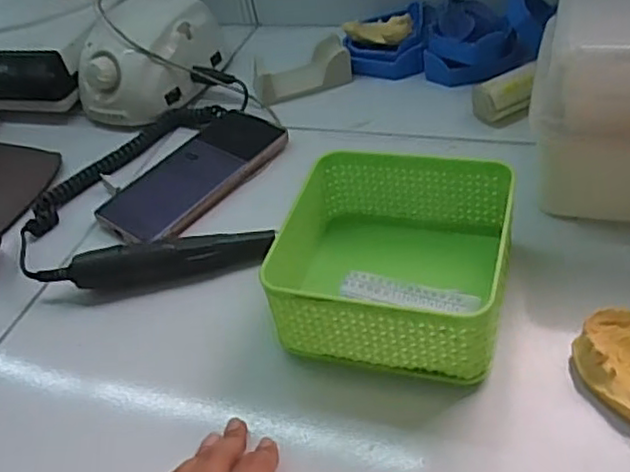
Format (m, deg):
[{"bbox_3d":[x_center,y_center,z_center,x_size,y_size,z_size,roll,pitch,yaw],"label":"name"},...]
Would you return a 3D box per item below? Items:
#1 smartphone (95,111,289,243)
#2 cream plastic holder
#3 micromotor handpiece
[{"bbox_3d":[-0.099,-0.051,0.544,0.082,0.008,0.159,28,58,31],"label":"smartphone"},{"bbox_3d":[-0.014,-0.158,0.630,0.090,0.034,0.050,-13,38,-10],"label":"cream plastic holder"},{"bbox_3d":[-0.112,0.015,0.464,0.163,0.022,0.023,-9,37,-4],"label":"micromotor handpiece"}]

